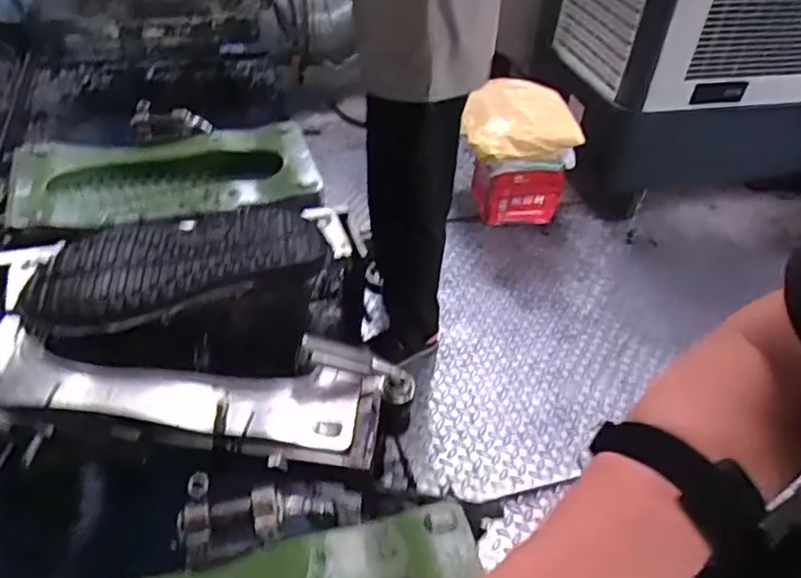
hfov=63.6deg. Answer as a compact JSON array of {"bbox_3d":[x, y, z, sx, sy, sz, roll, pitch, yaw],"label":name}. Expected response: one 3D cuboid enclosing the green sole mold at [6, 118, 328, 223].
[{"bbox_3d":[-0.285,-0.131,0.816,0.352,0.073,0.185,-14,49,-16],"label":"green sole mold"}]

